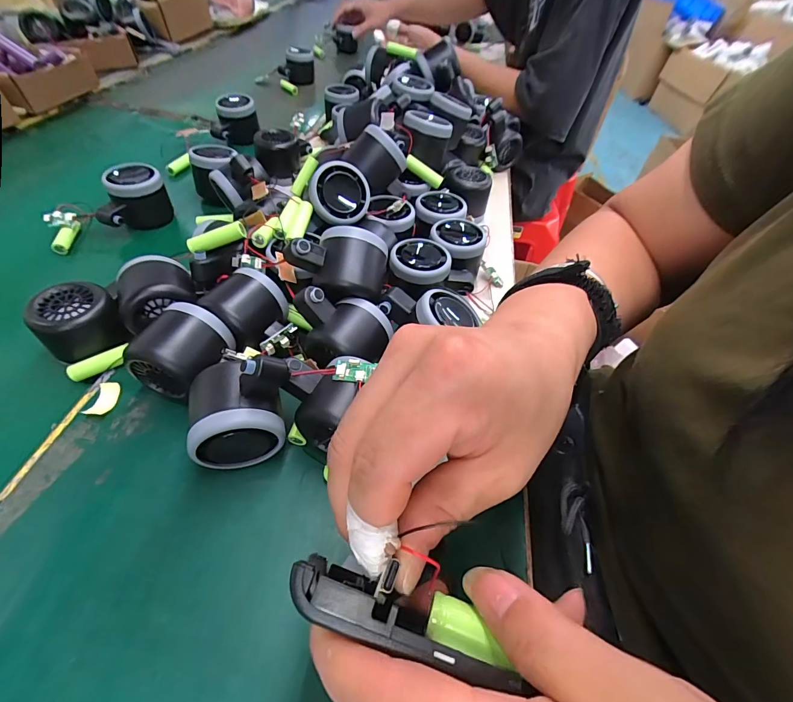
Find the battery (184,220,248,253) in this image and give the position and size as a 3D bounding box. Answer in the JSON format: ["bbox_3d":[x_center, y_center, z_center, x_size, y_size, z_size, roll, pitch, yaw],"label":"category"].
[{"bbox_3d":[-0.156,-0.098,0.323,0.049,0.012,0.011,-19,53,-2],"label":"battery"}]

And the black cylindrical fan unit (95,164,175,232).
[{"bbox_3d":[-0.305,-0.177,0.432,0.074,0.056,0.054,-18,54,-20],"label":"black cylindrical fan unit"}]

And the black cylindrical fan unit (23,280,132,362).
[{"bbox_3d":[-0.258,-0.024,0.310,0.056,0.043,0.050,-19,54,-20],"label":"black cylindrical fan unit"}]

